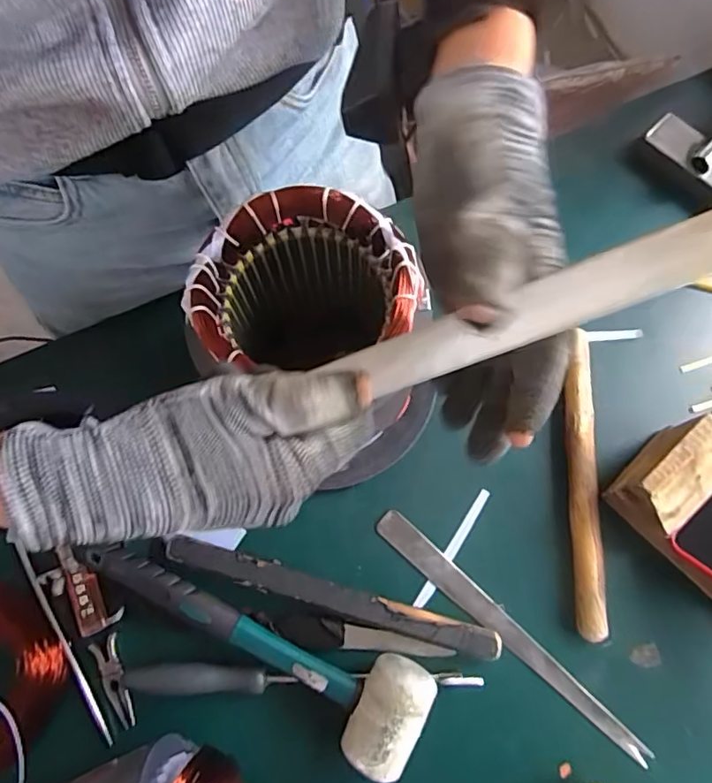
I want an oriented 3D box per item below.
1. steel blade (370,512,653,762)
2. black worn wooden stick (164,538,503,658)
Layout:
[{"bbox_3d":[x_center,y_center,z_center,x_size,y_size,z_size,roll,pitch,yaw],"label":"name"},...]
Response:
[{"bbox_3d":[0.120,0.187,0.438,0.255,0.005,0.025,39,84,11],"label":"steel blade"},{"bbox_3d":[-0.020,0.159,0.434,0.265,0.014,0.024,15,75,6],"label":"black worn wooden stick"}]

